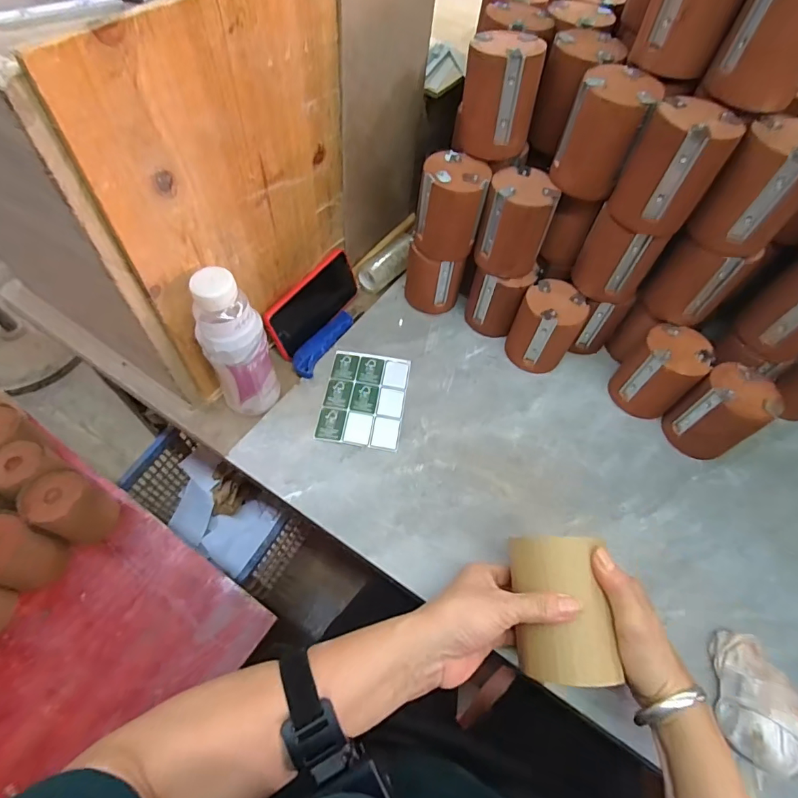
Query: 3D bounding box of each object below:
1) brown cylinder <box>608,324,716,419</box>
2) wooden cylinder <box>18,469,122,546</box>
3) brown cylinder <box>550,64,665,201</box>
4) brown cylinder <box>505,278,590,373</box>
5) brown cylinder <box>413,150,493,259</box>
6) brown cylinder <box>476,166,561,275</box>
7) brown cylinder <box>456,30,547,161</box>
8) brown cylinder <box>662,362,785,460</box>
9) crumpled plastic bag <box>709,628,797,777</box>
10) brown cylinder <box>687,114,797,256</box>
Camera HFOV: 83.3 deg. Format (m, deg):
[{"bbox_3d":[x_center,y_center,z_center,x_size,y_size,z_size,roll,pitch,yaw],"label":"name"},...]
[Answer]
[{"bbox_3d":[0.323,-0.032,0.561,0.077,0.102,0.076,36,63,16],"label":"brown cylinder"},{"bbox_3d":[-0.489,0.163,0.673,0.100,0.086,0.085,27,61,12],"label":"wooden cylinder"},{"bbox_3d":[0.217,-0.282,0.478,0.074,0.101,0.076,28,61,12],"label":"brown cylinder"},{"bbox_3d":[0.193,-0.092,0.594,0.078,0.102,0.080,2,59,-3],"label":"brown cylinder"},{"bbox_3d":[0.065,-0.232,0.553,0.080,0.102,0.066,13,59,4],"label":"brown cylinder"},{"bbox_3d":[0.141,-0.210,0.543,0.077,0.098,0.074,23,60,10],"label":"brown cylinder"},{"bbox_3d":[0.114,-0.336,0.499,0.080,0.098,0.077,14,59,5],"label":"brown cylinder"},{"bbox_3d":[0.385,0.015,0.538,0.084,0.105,0.076,-33,67,-21],"label":"brown cylinder"},{"bbox_3d":[0.322,0.273,0.409,0.063,0.054,0.108,-3,59,-6],"label":"crumpled plastic bag"},{"bbox_3d":[0.354,-0.205,0.434,0.079,0.102,0.082,41,65,19],"label":"brown cylinder"}]

